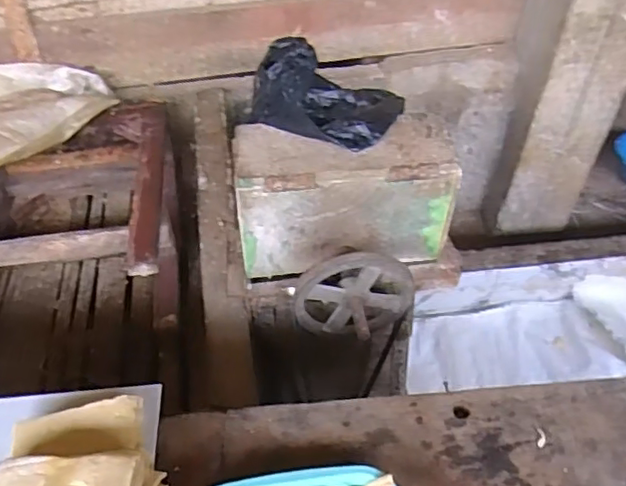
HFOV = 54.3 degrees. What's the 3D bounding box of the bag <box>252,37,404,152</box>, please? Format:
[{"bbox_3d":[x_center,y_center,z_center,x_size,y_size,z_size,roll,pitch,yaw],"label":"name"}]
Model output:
[{"bbox_3d":[0.023,-0.248,0.983,0.226,0.089,0.186,20,51,15],"label":"bag"}]

